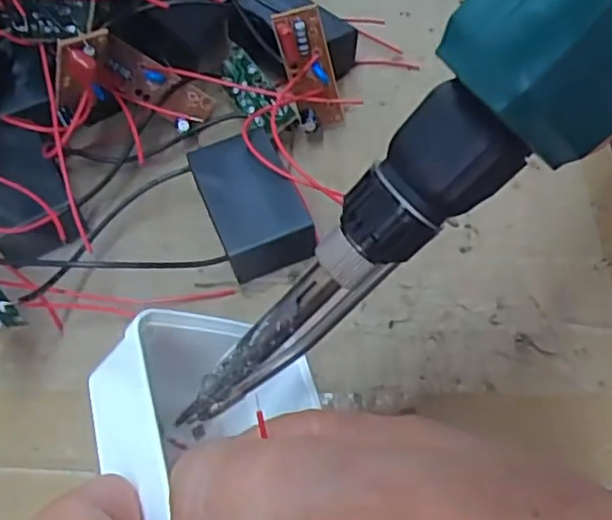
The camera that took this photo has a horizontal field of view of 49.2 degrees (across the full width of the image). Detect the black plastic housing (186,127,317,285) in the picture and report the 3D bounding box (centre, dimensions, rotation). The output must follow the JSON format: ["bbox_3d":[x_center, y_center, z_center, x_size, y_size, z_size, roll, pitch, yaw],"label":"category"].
[{"bbox_3d":[-0.018,-0.018,0.223,0.028,0.022,0.049,-21,57,-9],"label":"black plastic housing"}]

